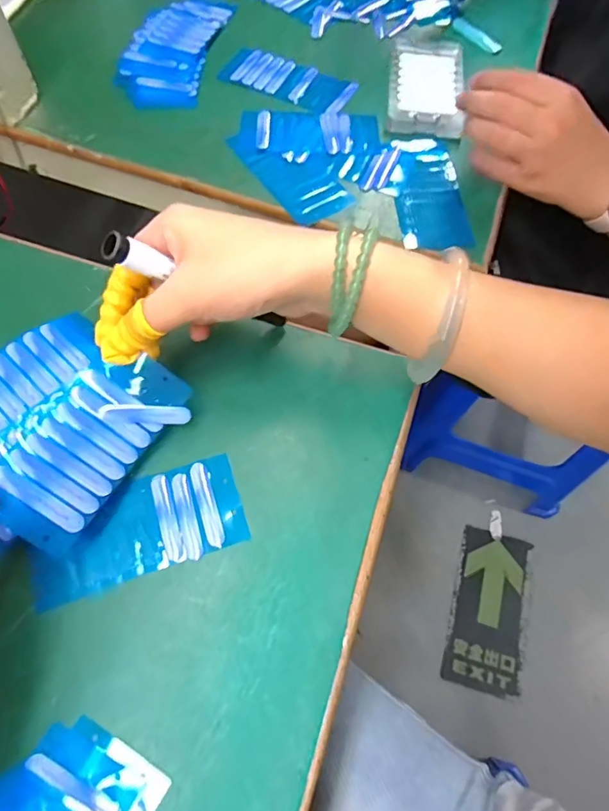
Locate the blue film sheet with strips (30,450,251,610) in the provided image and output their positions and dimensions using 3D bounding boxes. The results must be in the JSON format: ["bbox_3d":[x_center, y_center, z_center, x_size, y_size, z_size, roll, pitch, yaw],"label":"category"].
[{"bbox_3d":[-0.095,0.070,0.289,0.117,0.006,0.054,-16,67,-10],"label":"blue film sheet with strips"}]

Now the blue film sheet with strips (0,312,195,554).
[{"bbox_3d":[-0.150,0.002,0.289,0.130,0.031,0.118,35,68,13],"label":"blue film sheet with strips"}]

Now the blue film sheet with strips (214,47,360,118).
[{"bbox_3d":[-0.015,-0.301,0.461,0.122,0.004,0.052,27,66,10],"label":"blue film sheet with strips"}]

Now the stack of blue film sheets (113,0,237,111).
[{"bbox_3d":[-0.125,-0.340,0.474,0.080,0.007,0.173,9,65,2],"label":"stack of blue film sheets"}]

